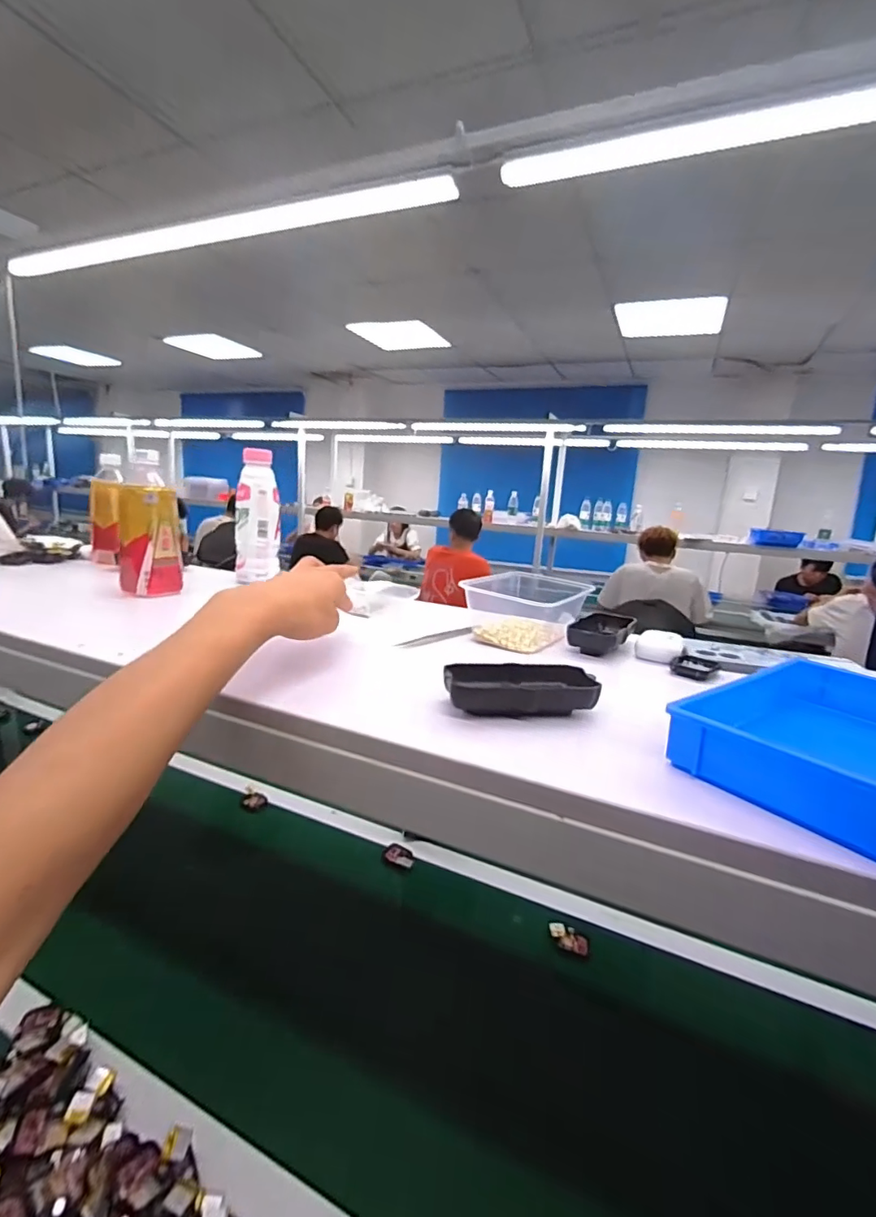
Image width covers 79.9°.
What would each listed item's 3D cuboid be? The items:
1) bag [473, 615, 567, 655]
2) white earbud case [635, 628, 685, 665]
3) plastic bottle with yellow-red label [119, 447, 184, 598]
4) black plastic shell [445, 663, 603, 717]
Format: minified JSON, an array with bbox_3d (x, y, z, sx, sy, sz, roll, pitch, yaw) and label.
[{"bbox_3d":[0.096,0.026,0.598,0.078,0.015,0.123,11,15,29],"label":"bag"},{"bbox_3d":[0.231,0.039,0.546,0.045,0.024,0.046,10,14,25],"label":"white earbud case"},{"bbox_3d":[-0.376,-0.106,0.677,0.054,0.171,0.061,8,13,18],"label":"plastic bottle with yellow-red label"},{"bbox_3d":[0.061,0.059,0.399,0.107,0.026,0.051,3,13,-5],"label":"black plastic shell"}]

